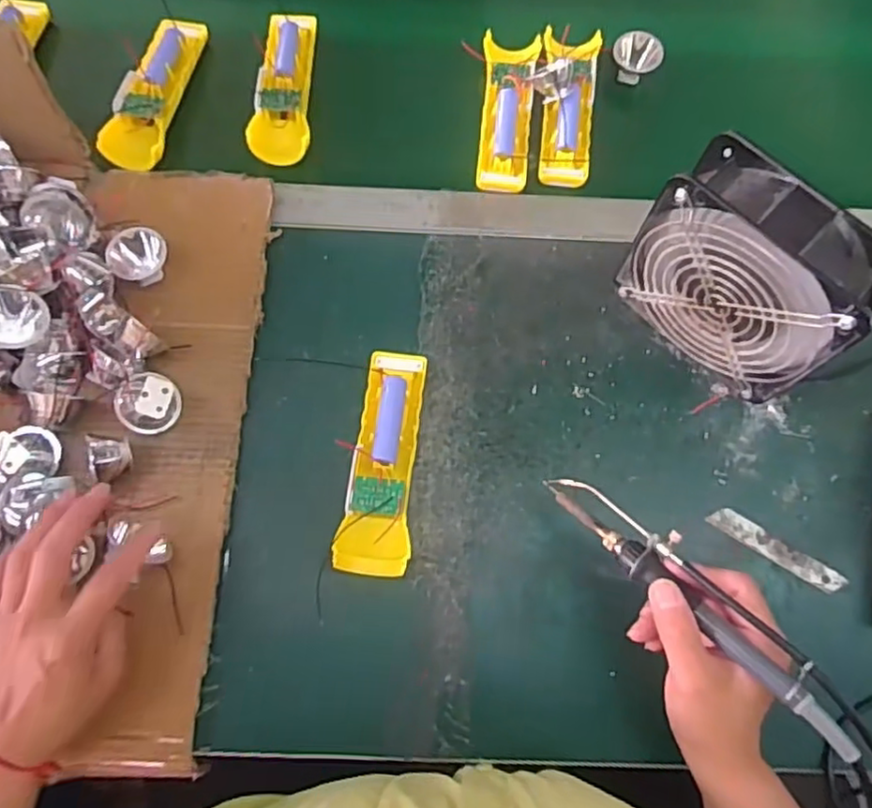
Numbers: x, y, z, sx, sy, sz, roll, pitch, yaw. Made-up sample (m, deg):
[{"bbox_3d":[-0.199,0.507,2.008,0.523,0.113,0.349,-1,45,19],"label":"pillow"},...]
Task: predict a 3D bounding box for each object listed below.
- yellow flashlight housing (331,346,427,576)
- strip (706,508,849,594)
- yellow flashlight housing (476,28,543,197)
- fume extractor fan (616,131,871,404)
[{"bbox_3d":[-0.037,0.041,0.468,0.047,0.033,0.164,6,71,0],"label":"yellow flashlight housing"},{"bbox_3d":[0.251,0.107,0.469,0.101,0.004,0.018,31,73,9],"label":"strip"},{"bbox_3d":[0.063,-0.261,0.569,0.046,0.026,0.152,6,71,0],"label":"yellow flashlight housing"},{"bbox_3d":[0.214,-0.085,0.453,0.056,0.151,0.146,-43,77,-15],"label":"fume extractor fan"}]

